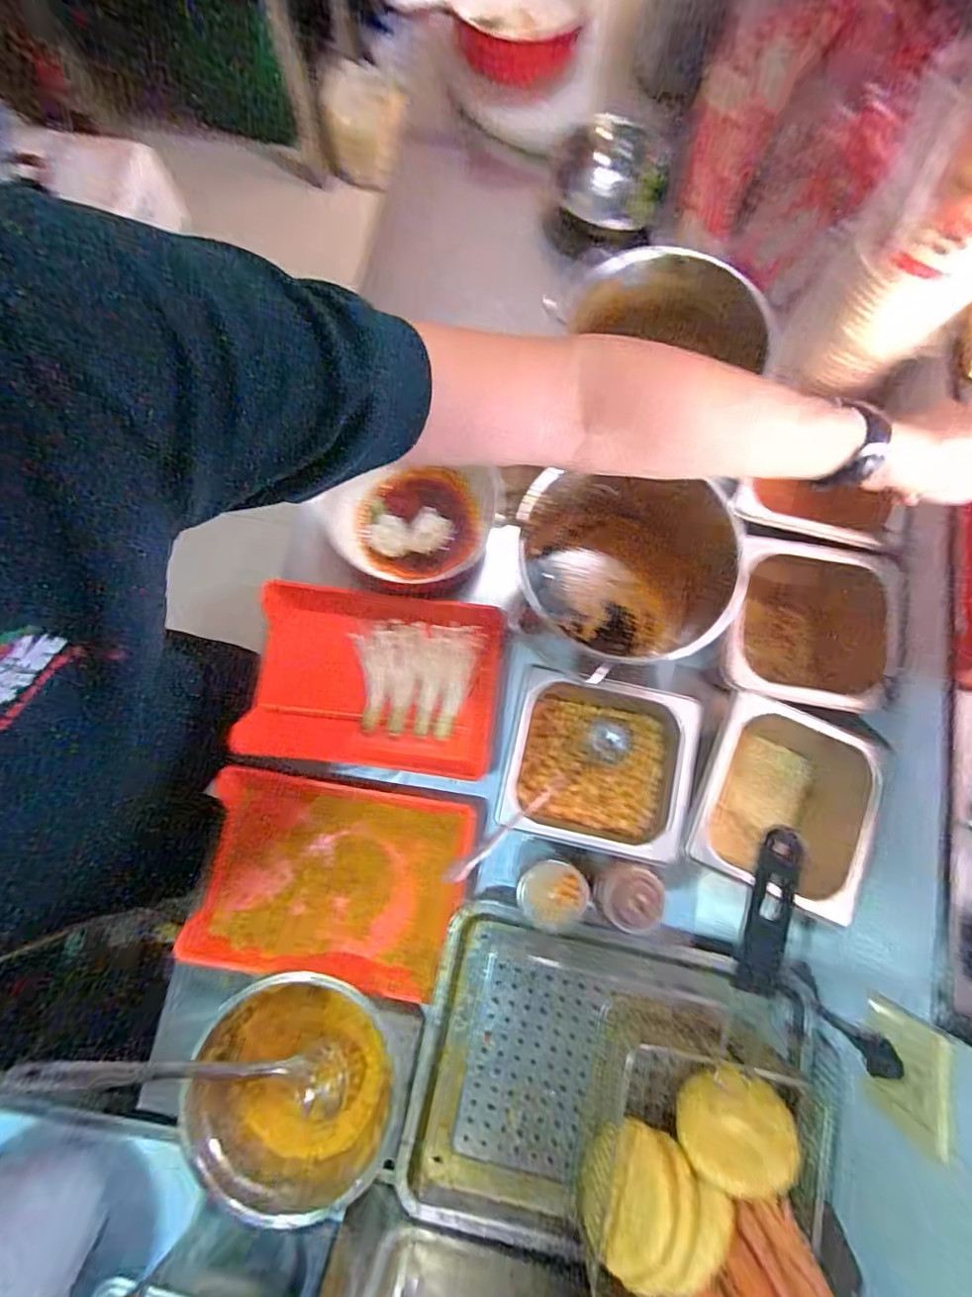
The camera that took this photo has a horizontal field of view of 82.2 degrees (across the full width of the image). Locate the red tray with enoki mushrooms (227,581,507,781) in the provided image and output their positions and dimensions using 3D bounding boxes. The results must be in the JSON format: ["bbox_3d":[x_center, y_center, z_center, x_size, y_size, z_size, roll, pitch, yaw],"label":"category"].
[{"bbox_3d":[-0.136,0.038,0.683,0.300,0.031,0.210,7,78,0],"label":"red tray with enoki mushrooms"}]

